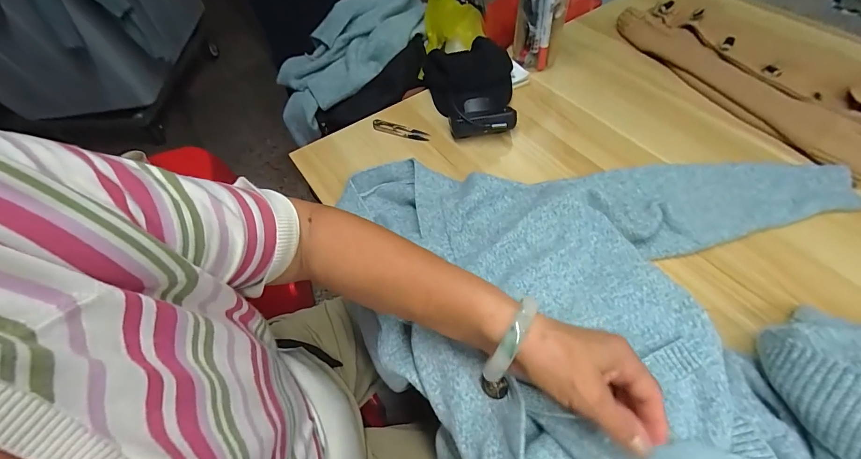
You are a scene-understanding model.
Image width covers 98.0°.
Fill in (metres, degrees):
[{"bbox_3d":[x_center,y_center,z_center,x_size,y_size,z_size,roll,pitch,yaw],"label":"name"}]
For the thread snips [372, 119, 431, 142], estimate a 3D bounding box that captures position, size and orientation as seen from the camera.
[{"bbox_3d":[-0.049,-0.169,0.632,0.103,0.011,0.021,18,59,16],"label":"thread snips"}]

